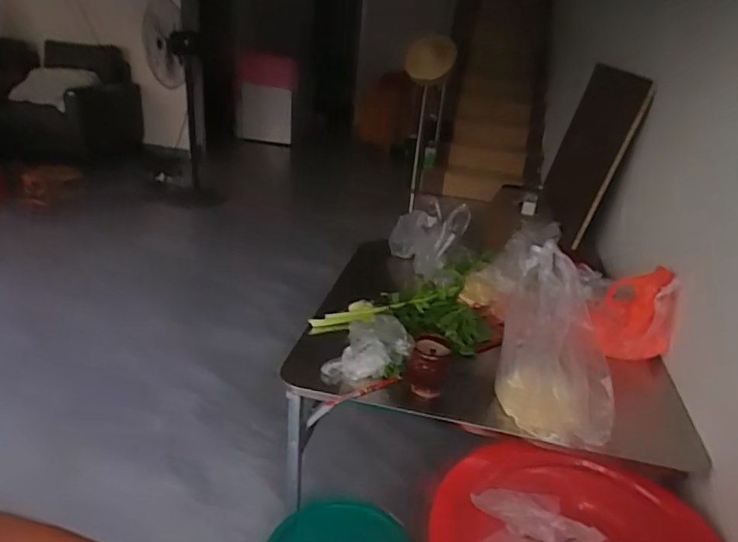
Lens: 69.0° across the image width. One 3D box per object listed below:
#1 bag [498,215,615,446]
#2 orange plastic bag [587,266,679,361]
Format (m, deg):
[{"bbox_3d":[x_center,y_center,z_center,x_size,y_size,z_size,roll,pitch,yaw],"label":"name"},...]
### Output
[{"bbox_3d":[0.350,0.127,0.976,0.233,0.407,0.081,15,27,18],"label":"bag"},{"bbox_3d":[0.628,0.105,1.283,0.187,0.218,0.065,19,28,25],"label":"orange plastic bag"}]

